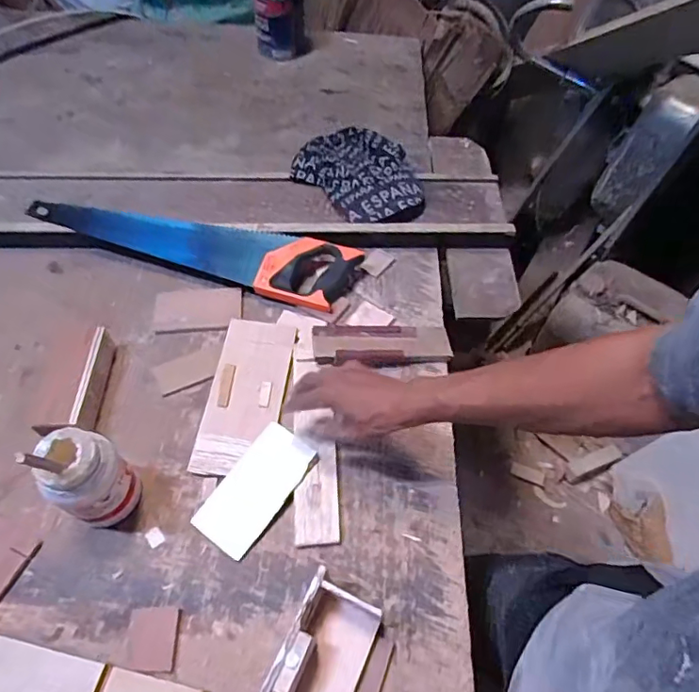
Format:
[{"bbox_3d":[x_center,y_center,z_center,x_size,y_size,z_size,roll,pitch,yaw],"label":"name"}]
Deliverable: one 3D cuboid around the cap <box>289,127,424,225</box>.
[{"bbox_3d":[0.023,-0.305,0.930,0.261,0.047,0.165,38,63,22],"label":"cap"}]

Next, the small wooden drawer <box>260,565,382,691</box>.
[{"bbox_3d":[-0.032,0.323,0.514,0.077,0.076,0.160,21,58,12],"label":"small wooden drawer"}]

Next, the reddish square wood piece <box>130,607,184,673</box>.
[{"bbox_3d":[-0.208,0.309,0.554,0.050,0.004,0.058,1,56,-1],"label":"reddish square wood piece"}]

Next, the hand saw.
[{"bbox_3d":[-0.253,-0.162,0.831,0.535,0.031,0.116,13,56,7],"label":"hand saw"}]

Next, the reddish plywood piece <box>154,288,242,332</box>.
[{"bbox_3d":[-0.232,-0.058,0.805,0.128,0.008,0.072,-5,56,-5],"label":"reddish plywood piece"}]

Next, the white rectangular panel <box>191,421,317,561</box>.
[{"bbox_3d":[-0.114,0.172,0.642,0.077,0.008,0.152,32,70,18],"label":"white rectangular panel"}]

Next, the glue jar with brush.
[{"bbox_3d":[-0.288,0.150,0.584,0.069,0.142,0.081,36,62,21],"label":"glue jar with brush"}]

